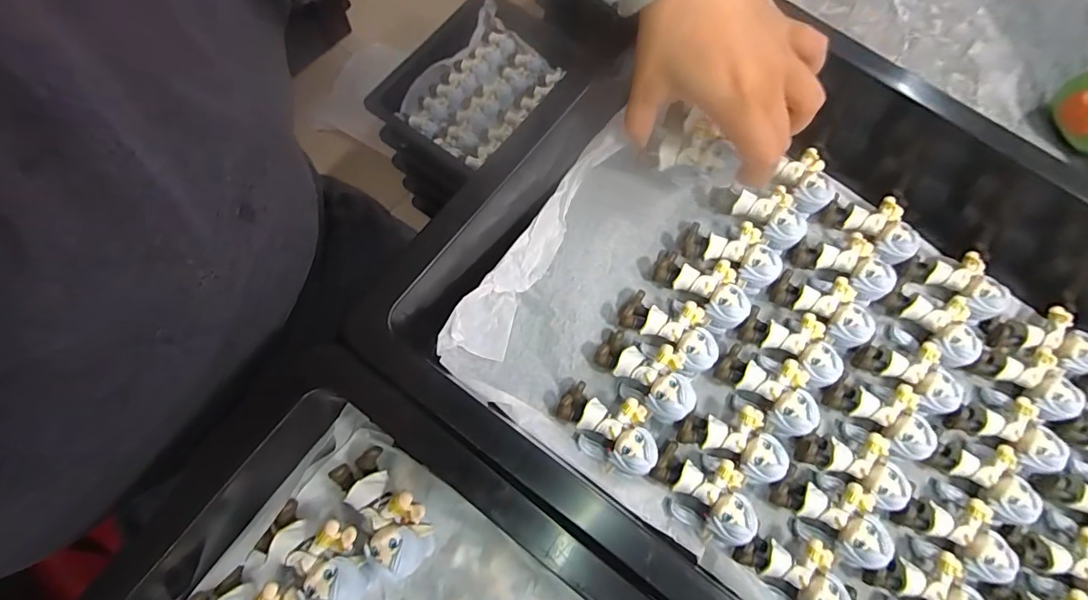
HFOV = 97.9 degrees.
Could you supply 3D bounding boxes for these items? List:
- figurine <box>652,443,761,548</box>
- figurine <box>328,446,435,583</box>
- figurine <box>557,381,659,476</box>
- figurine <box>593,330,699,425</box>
[{"bbox_3d":[0.091,0.109,0.272,0.058,0.025,0.042,39,76,8],"label":"figurine"},{"bbox_3d":[-0.081,0.106,0.238,0.032,0.022,0.062,-41,80,-12],"label":"figurine"},{"bbox_3d":[0.039,0.075,0.283,0.060,0.024,0.040,39,77,8],"label":"figurine"},{"bbox_3d":[0.061,0.046,0.288,0.060,0.030,0.039,24,75,5],"label":"figurine"}]

